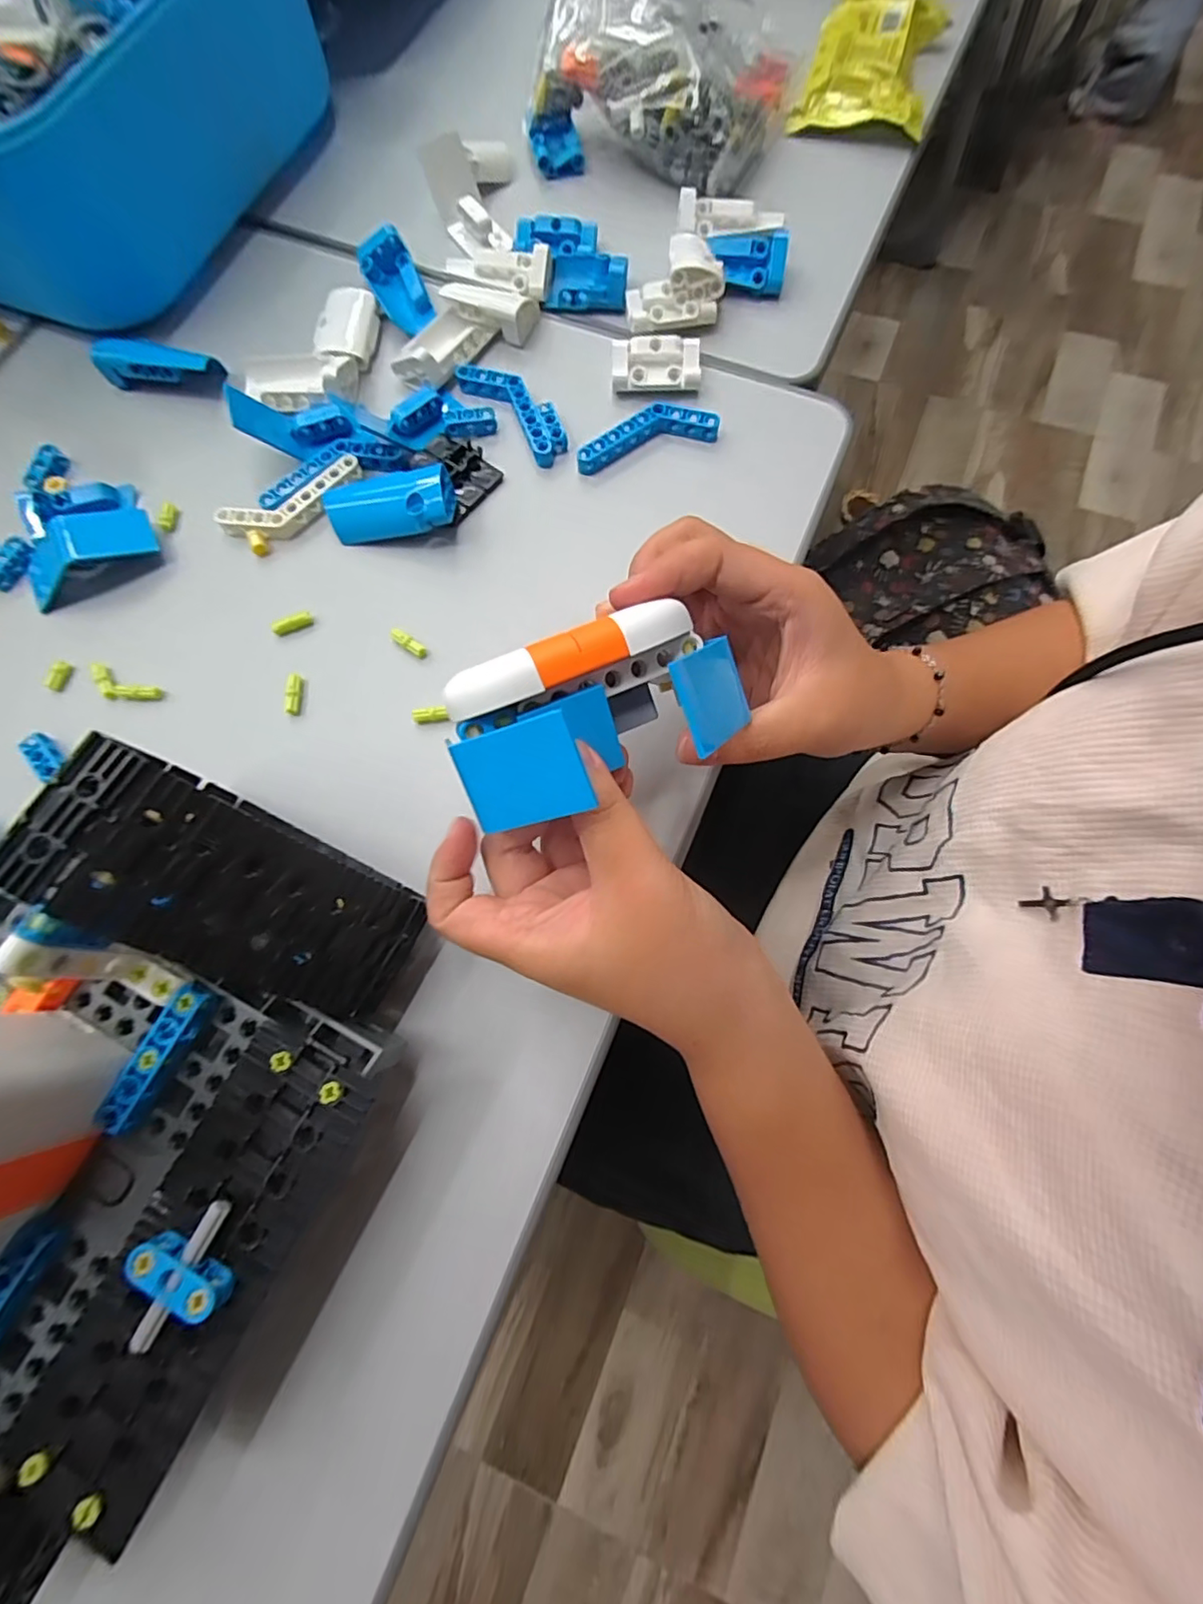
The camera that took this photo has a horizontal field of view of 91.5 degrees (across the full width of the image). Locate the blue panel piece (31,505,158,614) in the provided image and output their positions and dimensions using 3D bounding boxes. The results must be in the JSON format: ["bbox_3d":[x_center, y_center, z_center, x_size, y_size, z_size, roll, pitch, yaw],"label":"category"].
[{"bbox_3d":[-0.279,-0.135,0.311,0.071,0.024,0.042,-29,76,-6],"label":"blue panel piece"}]

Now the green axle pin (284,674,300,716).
[{"bbox_3d":[-0.153,-0.054,0.291,0.006,0.006,0.021,2,75,2],"label":"green axle pin"}]

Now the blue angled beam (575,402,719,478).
[{"bbox_3d":[0.024,-0.206,0.326,0.080,0.010,0.025,-18,75,-3],"label":"blue angled beam"}]

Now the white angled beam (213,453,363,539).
[{"bbox_3d":[-0.165,-0.162,0.316,0.079,0.010,0.023,-32,76,-6],"label":"white angled beam"}]

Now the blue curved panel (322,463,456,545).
[{"bbox_3d":[-0.112,-0.156,0.310,0.071,0.013,0.032,-1,74,15],"label":"blue curved panel"}]

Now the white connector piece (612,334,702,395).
[{"bbox_3d":[0.032,-0.254,0.339,0.051,0.011,0.032,0,75,2],"label":"white connector piece"}]

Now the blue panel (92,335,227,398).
[{"bbox_3d":[-0.259,-0.256,0.342,0.066,0.018,0.020,6,75,4],"label":"blue panel"}]

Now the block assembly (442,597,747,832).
[{"bbox_3d":[-0.001,-0.028,0.192,0.092,0.044,0.054,-22,75,-4],"label":"block assembly"}]

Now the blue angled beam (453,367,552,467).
[{"bbox_3d":[-0.050,-0.226,0.336,0.025,0.011,0.080,-41,77,-9],"label":"blue angled beam"}]

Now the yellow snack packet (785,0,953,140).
[{"bbox_3d":[0.192,-0.526,0.410,0.085,0.021,0.151,15,76,6],"label":"yellow snack packet"}]

